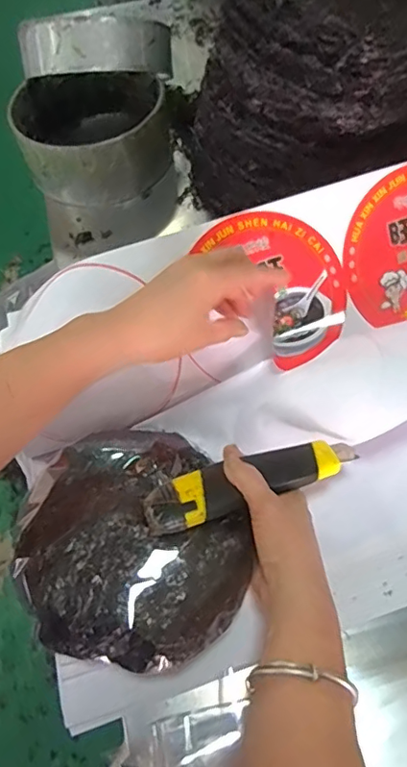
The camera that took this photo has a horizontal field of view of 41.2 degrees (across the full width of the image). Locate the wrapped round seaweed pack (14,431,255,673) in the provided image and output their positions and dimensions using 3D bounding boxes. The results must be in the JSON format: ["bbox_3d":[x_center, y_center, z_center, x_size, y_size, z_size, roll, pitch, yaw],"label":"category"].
[{"bbox_3d":[-0.050,0.107,0.377,0.145,0.026,0.164,-21,63,-12],"label":"wrapped round seaweed pack"}]

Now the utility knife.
[{"bbox_3d":[0.035,0.066,0.386,0.160,0.012,0.037,-16,62,-16],"label":"utility knife"}]

